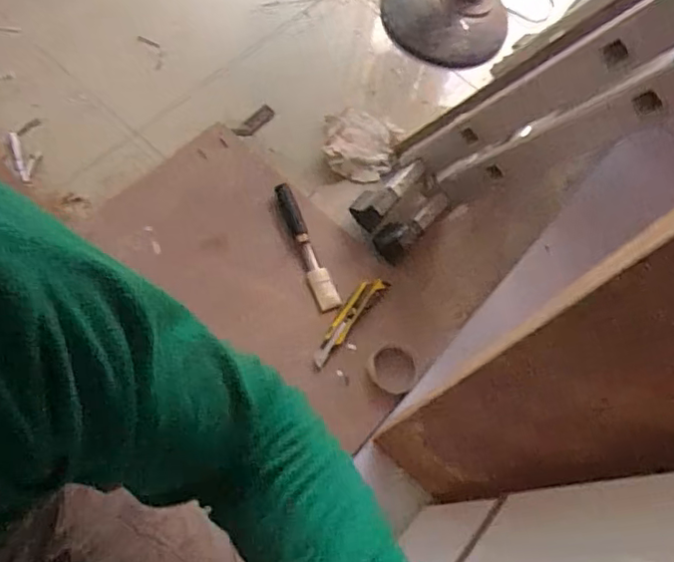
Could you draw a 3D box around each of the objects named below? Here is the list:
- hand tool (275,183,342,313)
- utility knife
[{"bbox_3d":[-0.054,-0.060,1.015,0.036,0.024,0.239,-21,82,-12],"label":"hand tool"},{"bbox_3d":[0.018,0.064,0.985,0.034,0.020,0.181,39,66,7],"label":"utility knife"}]

